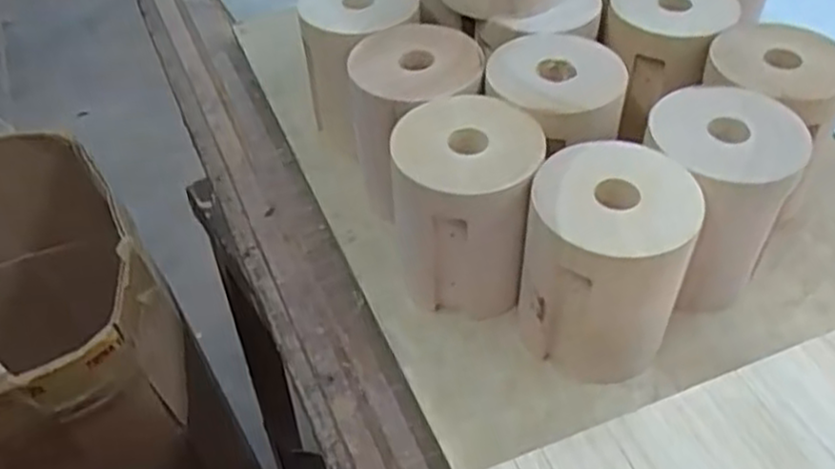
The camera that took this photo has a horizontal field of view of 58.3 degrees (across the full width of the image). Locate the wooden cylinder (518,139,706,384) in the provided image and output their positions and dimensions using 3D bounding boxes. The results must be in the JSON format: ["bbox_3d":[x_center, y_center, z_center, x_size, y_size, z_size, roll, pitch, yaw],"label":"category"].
[{"bbox_3d":[0.097,0.013,0.384,0.076,0.099,0.078,-3,48,3],"label":"wooden cylinder"}]

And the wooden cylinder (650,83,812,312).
[{"bbox_3d":[0.161,-0.016,0.411,0.075,0.099,0.087,19,51,23],"label":"wooden cylinder"}]

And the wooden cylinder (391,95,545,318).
[{"bbox_3d":[0.027,-0.015,0.418,0.074,0.100,0.075,1,46,7],"label":"wooden cylinder"}]

